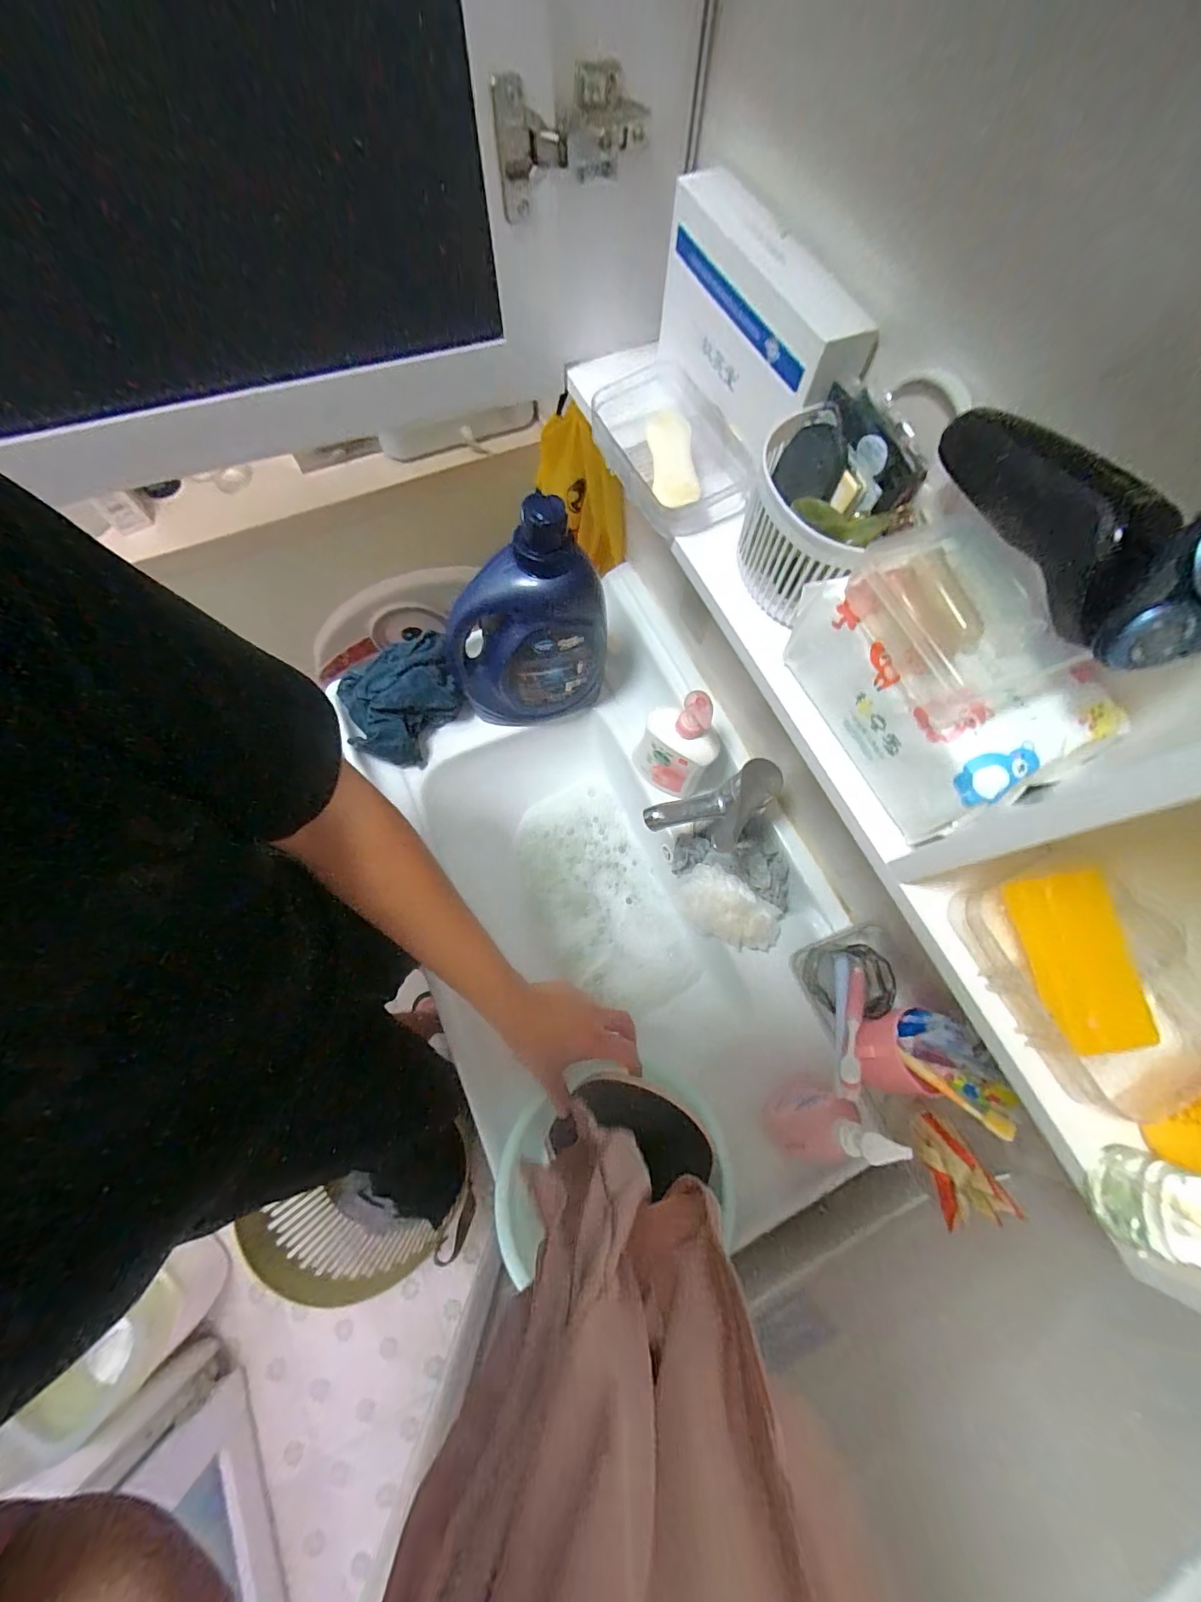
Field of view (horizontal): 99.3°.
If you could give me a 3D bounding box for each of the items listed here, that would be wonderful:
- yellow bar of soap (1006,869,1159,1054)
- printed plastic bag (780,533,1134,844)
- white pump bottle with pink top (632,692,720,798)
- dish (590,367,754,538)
[{"bbox_3d":[0.257,0.084,0.271,0.046,0.016,0.087,-6,71,-4],"label":"yellow bar of soap"},{"bbox_3d":[0.191,-0.071,0.292,0.087,0.099,0.155,-28,73,-11],"label":"printed plastic bag"},{"bbox_3d":[0.093,-0.067,0.622,0.092,0.168,0.051,38,74,11],"label":"white pump bottle with pink top"},{"bbox_3d":[0.047,-0.279,0.402,0.086,0.038,0.149,-32,74,-12],"label":"dish"}]

